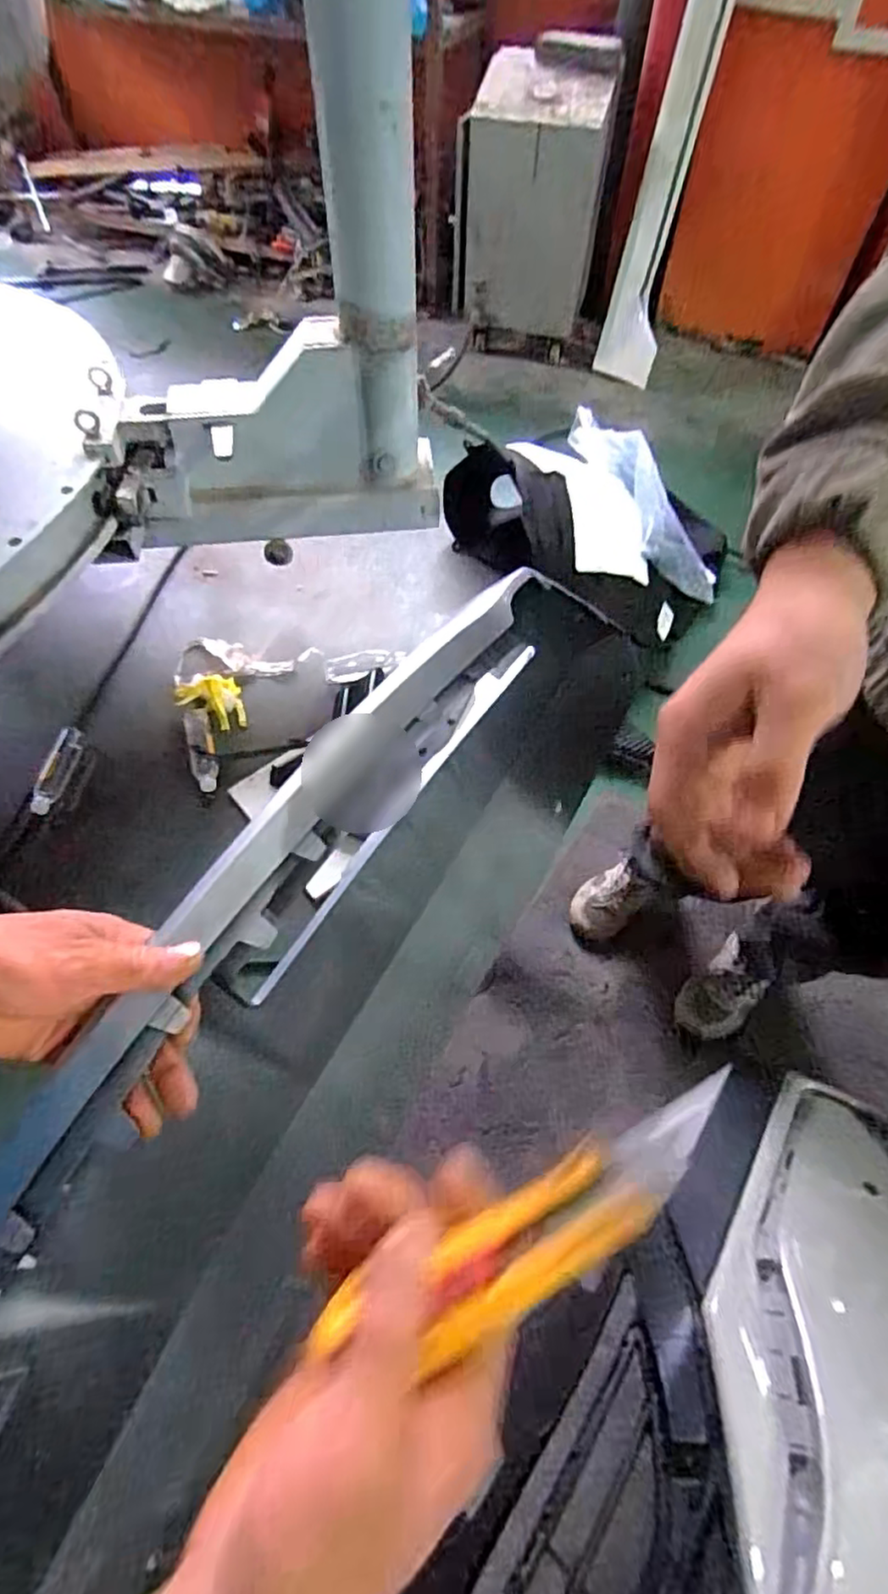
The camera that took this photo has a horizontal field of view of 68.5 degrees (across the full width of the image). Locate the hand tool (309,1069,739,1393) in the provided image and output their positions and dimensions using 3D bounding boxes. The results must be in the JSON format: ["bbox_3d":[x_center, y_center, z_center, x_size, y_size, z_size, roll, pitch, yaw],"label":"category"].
[{"bbox_3d":[0.031,0.156,0.229,0.166,0.014,0.034,-34,63,-1],"label":"hand tool"}]

